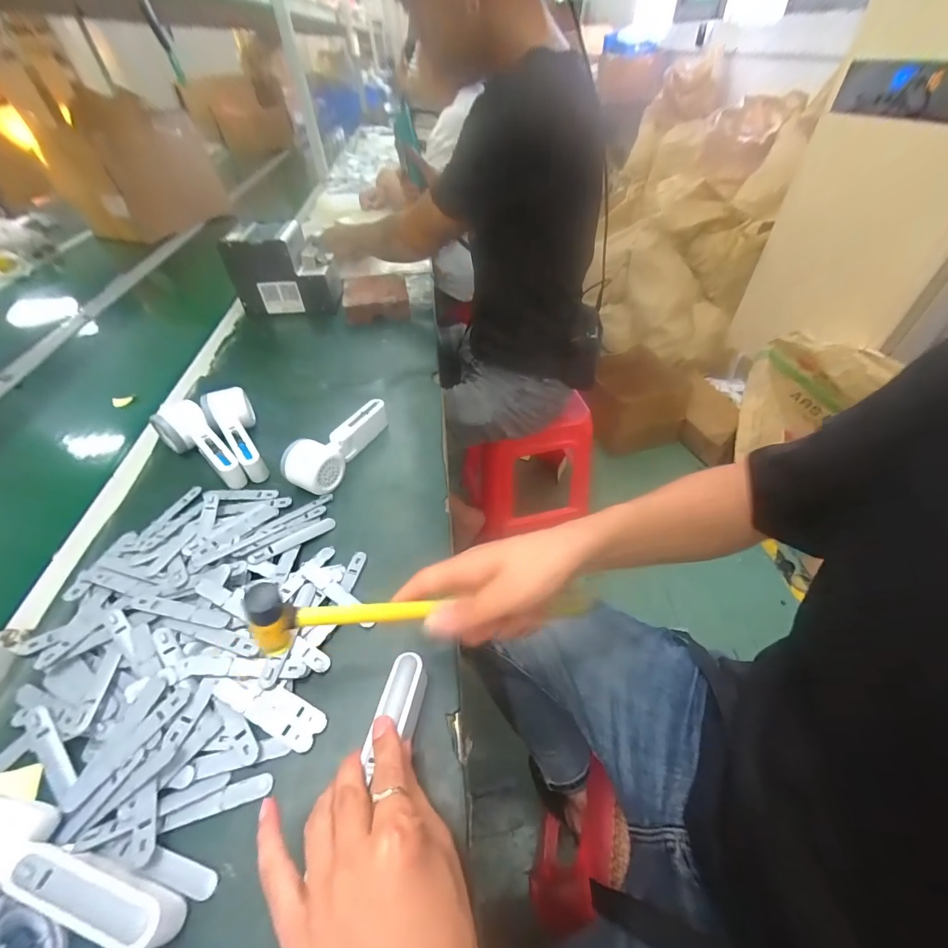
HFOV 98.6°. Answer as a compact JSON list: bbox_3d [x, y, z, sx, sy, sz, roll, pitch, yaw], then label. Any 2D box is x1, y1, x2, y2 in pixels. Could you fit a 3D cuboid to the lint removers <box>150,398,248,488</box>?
[{"bbox_3d":[-0.358,-0.037,0.533,0.149,0.060,0.054,33,56,29],"label":"lint removers"}]

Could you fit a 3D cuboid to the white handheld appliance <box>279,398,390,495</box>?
[{"bbox_3d":[-0.175,-0.041,0.540,0.059,0.057,0.164,15,49,16],"label":"white handheld appliance"}]

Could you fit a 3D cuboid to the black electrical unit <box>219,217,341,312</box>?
[{"bbox_3d":[-0.389,-0.438,0.862,0.199,0.145,0.157,-7,47,-4],"label":"black electrical unit"}]

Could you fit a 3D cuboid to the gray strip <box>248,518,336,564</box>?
[{"bbox_3d":[-0.199,0.073,0.452,0.094,0.007,0.017,-26,50,-37],"label":"gray strip"}]

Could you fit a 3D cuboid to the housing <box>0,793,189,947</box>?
[{"bbox_3d":[-0.260,0.251,0.260,0.155,0.053,0.053,4,47,6],"label":"housing"}]

